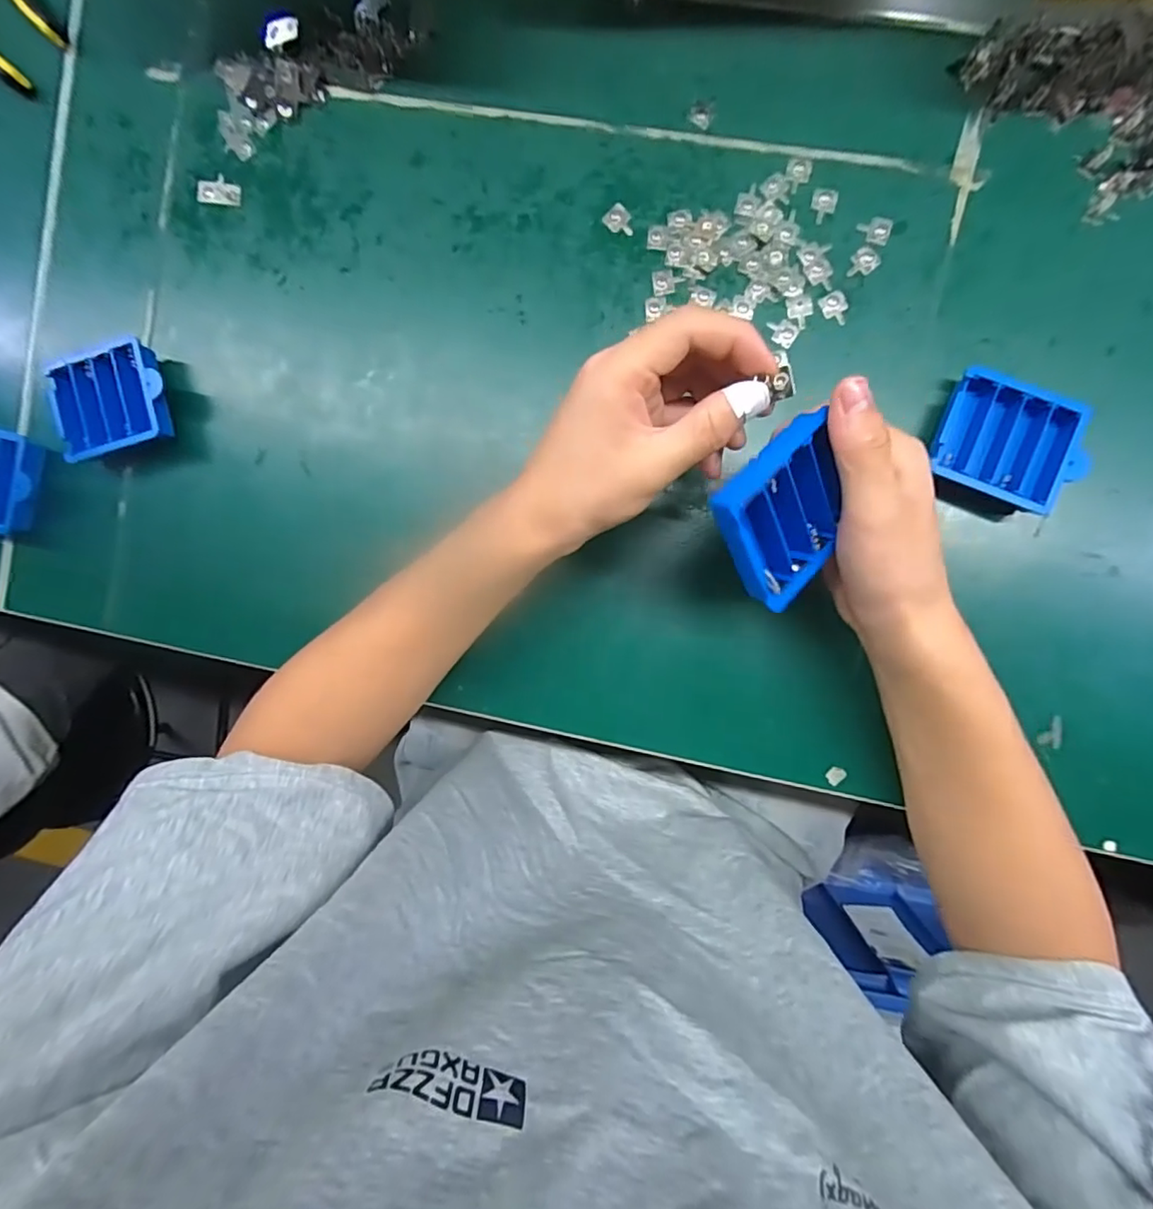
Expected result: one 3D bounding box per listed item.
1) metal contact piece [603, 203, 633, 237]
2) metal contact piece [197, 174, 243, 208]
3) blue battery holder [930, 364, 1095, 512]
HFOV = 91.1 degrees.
[{"bbox_3d":[0.027,-0.233,0.343,0.020,0.004,0.015,45,95,2],"label":"metal contact piece"},{"bbox_3d":[-0.228,-0.266,0.361,0.028,0.004,0.018,7,93,5],"label":"metal contact piece"},{"bbox_3d":[0.247,-0.092,0.323,0.077,0.024,0.067,23,94,4],"label":"blue battery holder"}]

